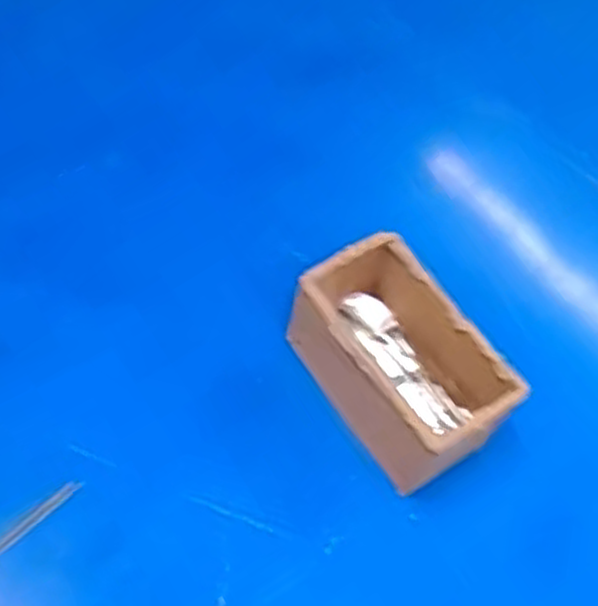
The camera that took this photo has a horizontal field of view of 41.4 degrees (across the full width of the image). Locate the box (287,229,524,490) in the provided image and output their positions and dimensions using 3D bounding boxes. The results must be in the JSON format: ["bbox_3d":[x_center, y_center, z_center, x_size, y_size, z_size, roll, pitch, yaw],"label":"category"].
[{"bbox_3d":[0.206,0.115,1.650,0.268,0.242,0.439,-24,66,-21],"label":"box"}]

